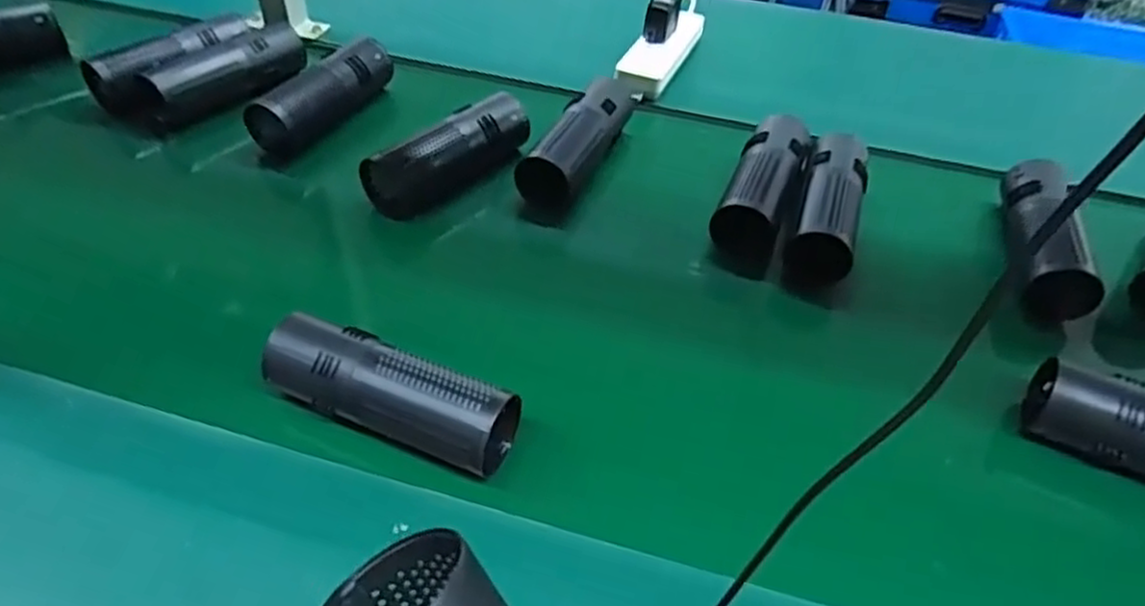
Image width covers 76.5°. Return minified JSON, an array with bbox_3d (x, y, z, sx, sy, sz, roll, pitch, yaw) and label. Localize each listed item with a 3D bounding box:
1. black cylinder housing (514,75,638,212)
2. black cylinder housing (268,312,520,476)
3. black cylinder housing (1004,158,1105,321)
[{"bbox_3d":[0.008,-0.160,0.698,0.057,0.047,0.186,21,53,18],"label":"black cylinder housing"},{"bbox_3d":[-0.118,0.062,0.466,0.158,0.058,0.055,16,38,13],"label":"black cylinder housing"},{"bbox_3d":[0.409,-0.067,0.630,0.053,0.045,0.170,12,51,7],"label":"black cylinder housing"}]

